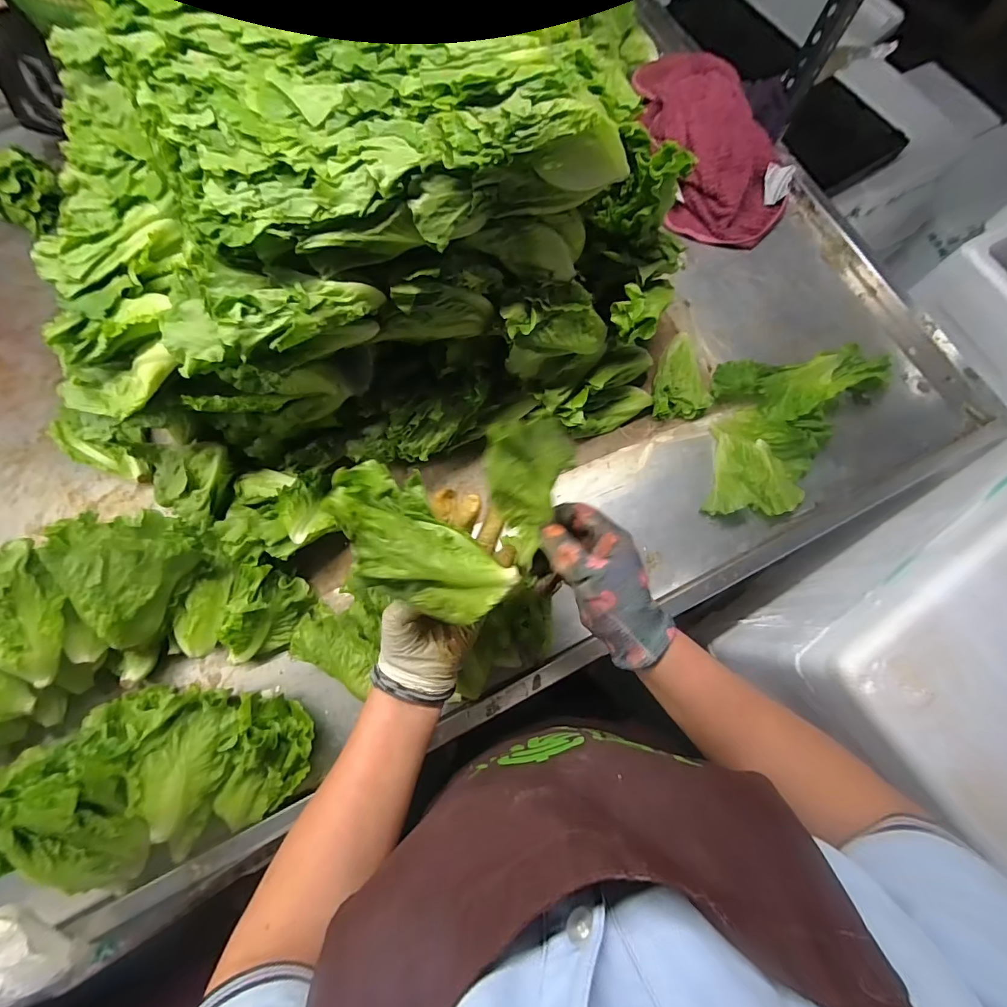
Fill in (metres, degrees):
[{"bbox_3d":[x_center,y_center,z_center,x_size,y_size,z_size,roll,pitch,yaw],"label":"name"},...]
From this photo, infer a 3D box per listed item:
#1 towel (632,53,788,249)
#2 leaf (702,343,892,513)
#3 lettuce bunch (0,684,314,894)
[{"bbox_3d":[0.300,-0.515,0.623,0.171,0.084,0.316,-7,75,-3],"label":"towel"},{"bbox_3d":[0.323,-0.109,0.533,0.156,0.038,0.286,38,78,9],"label":"leaf"},{"bbox_3d":[-0.320,0.239,0.383,0.275,0.114,0.145,-12,76,-4],"label":"lettuce bunch"}]

